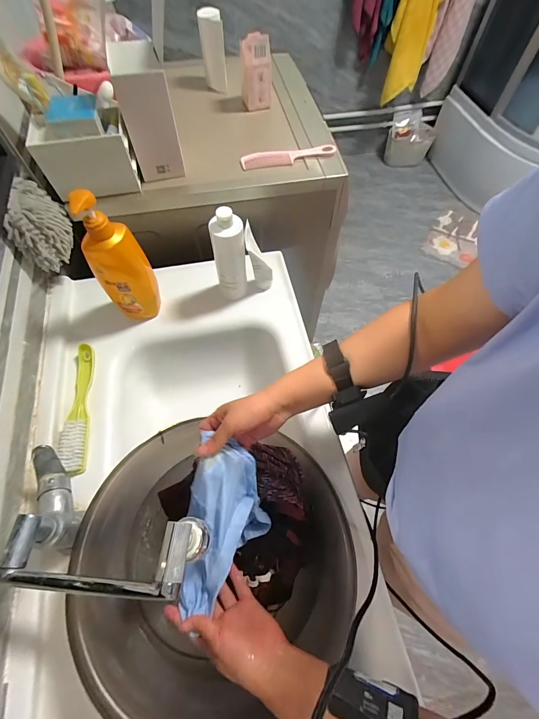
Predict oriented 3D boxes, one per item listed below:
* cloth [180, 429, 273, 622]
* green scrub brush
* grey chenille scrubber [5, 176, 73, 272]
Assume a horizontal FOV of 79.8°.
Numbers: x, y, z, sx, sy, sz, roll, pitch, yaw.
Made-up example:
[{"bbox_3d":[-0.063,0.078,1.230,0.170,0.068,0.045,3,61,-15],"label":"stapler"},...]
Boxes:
[{"bbox_3d":[-0.061,0.231,0.452,0.105,0.139,0.197,10,63,5],"label":"cloth"},{"bbox_3d":[-0.338,0.083,0.574,0.038,0.038,0.237,-9,64,-6],"label":"green scrub brush"},{"bbox_3d":[-0.428,-0.251,0.605,0.070,0.122,0.125,-4,64,-4],"label":"grey chenille scrubber"}]

